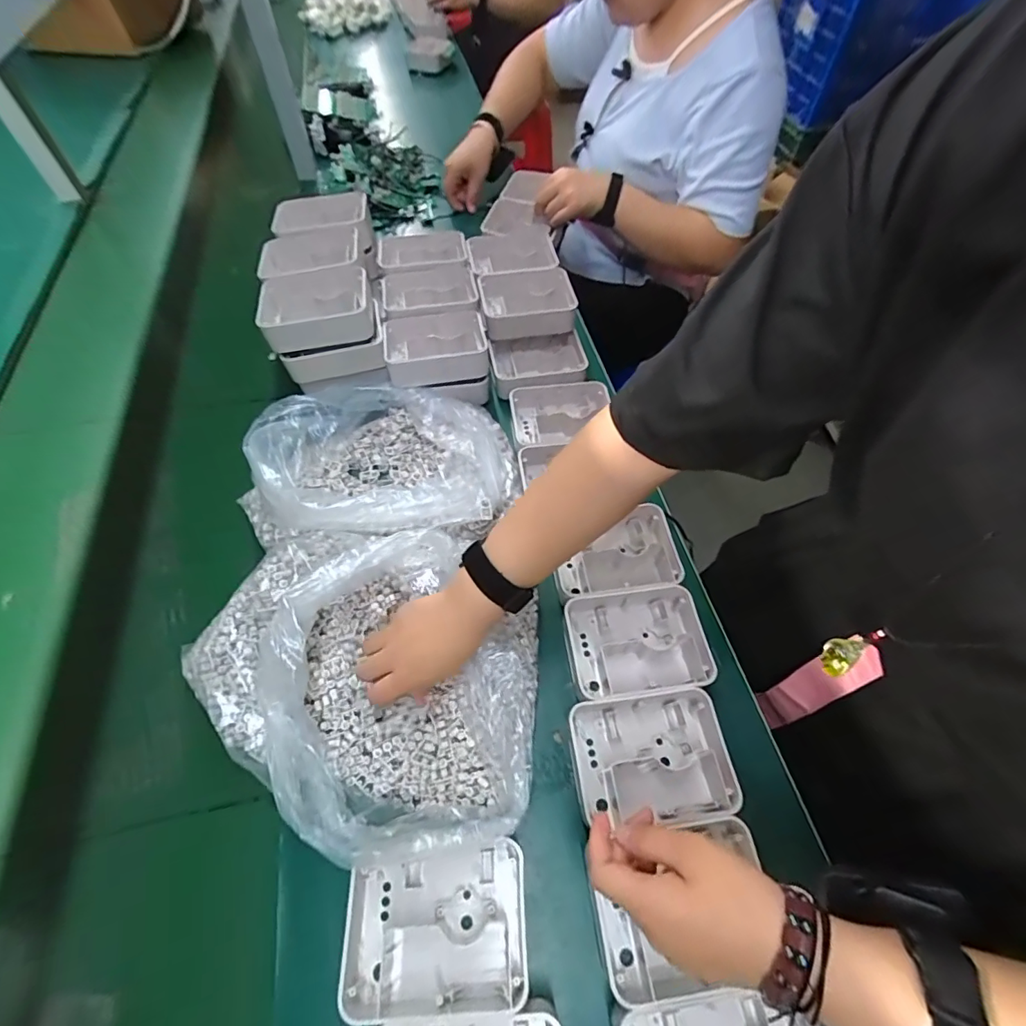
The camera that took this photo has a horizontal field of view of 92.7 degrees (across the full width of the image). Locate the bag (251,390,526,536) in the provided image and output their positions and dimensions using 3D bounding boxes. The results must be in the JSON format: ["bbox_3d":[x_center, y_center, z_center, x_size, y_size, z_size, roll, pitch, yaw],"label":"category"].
[{"bbox_3d":[-0.137,-0.062,0.556,0.274,0.090,0.238,-11,59,-6],"label":"bag"}]

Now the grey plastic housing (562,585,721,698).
[{"bbox_3d":[0.121,0.126,0.480,0.126,0.032,0.099,-7,59,-4],"label":"grey plastic housing"}]

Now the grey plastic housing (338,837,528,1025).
[{"bbox_3d":[-0.059,0.307,0.368,0.134,0.045,0.097,-2,58,-1],"label":"grey plastic housing"}]

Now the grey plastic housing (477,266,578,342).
[{"bbox_3d":[0.020,-0.289,0.694,0.128,0.057,0.099,-8,59,-5],"label":"grey plastic housing"}]

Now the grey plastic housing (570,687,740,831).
[{"bbox_3d":[0.119,0.214,0.426,0.130,0.034,0.100,-7,59,-4],"label":"grey plastic housing"}]

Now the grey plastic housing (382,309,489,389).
[{"bbox_3d":[-0.099,-0.211,0.628,0.129,0.040,0.099,-10,59,-6],"label":"grey plastic housing"}]

